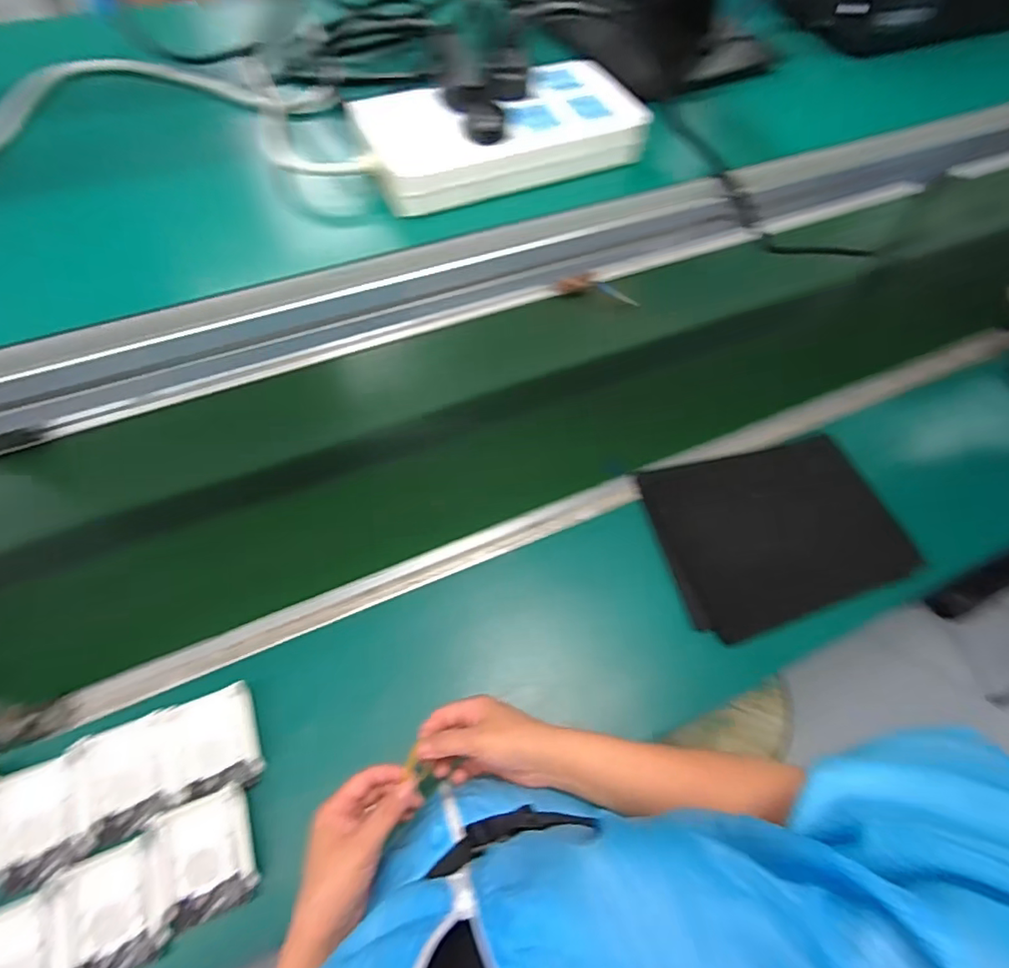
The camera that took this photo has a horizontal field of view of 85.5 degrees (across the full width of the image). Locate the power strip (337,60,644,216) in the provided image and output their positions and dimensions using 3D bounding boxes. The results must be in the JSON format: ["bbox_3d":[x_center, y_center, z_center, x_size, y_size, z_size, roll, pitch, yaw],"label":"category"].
[{"bbox_3d":[-0.003,-0.254,0.395,0.200,0.036,0.102,-17,63,-13],"label":"power strip"}]

